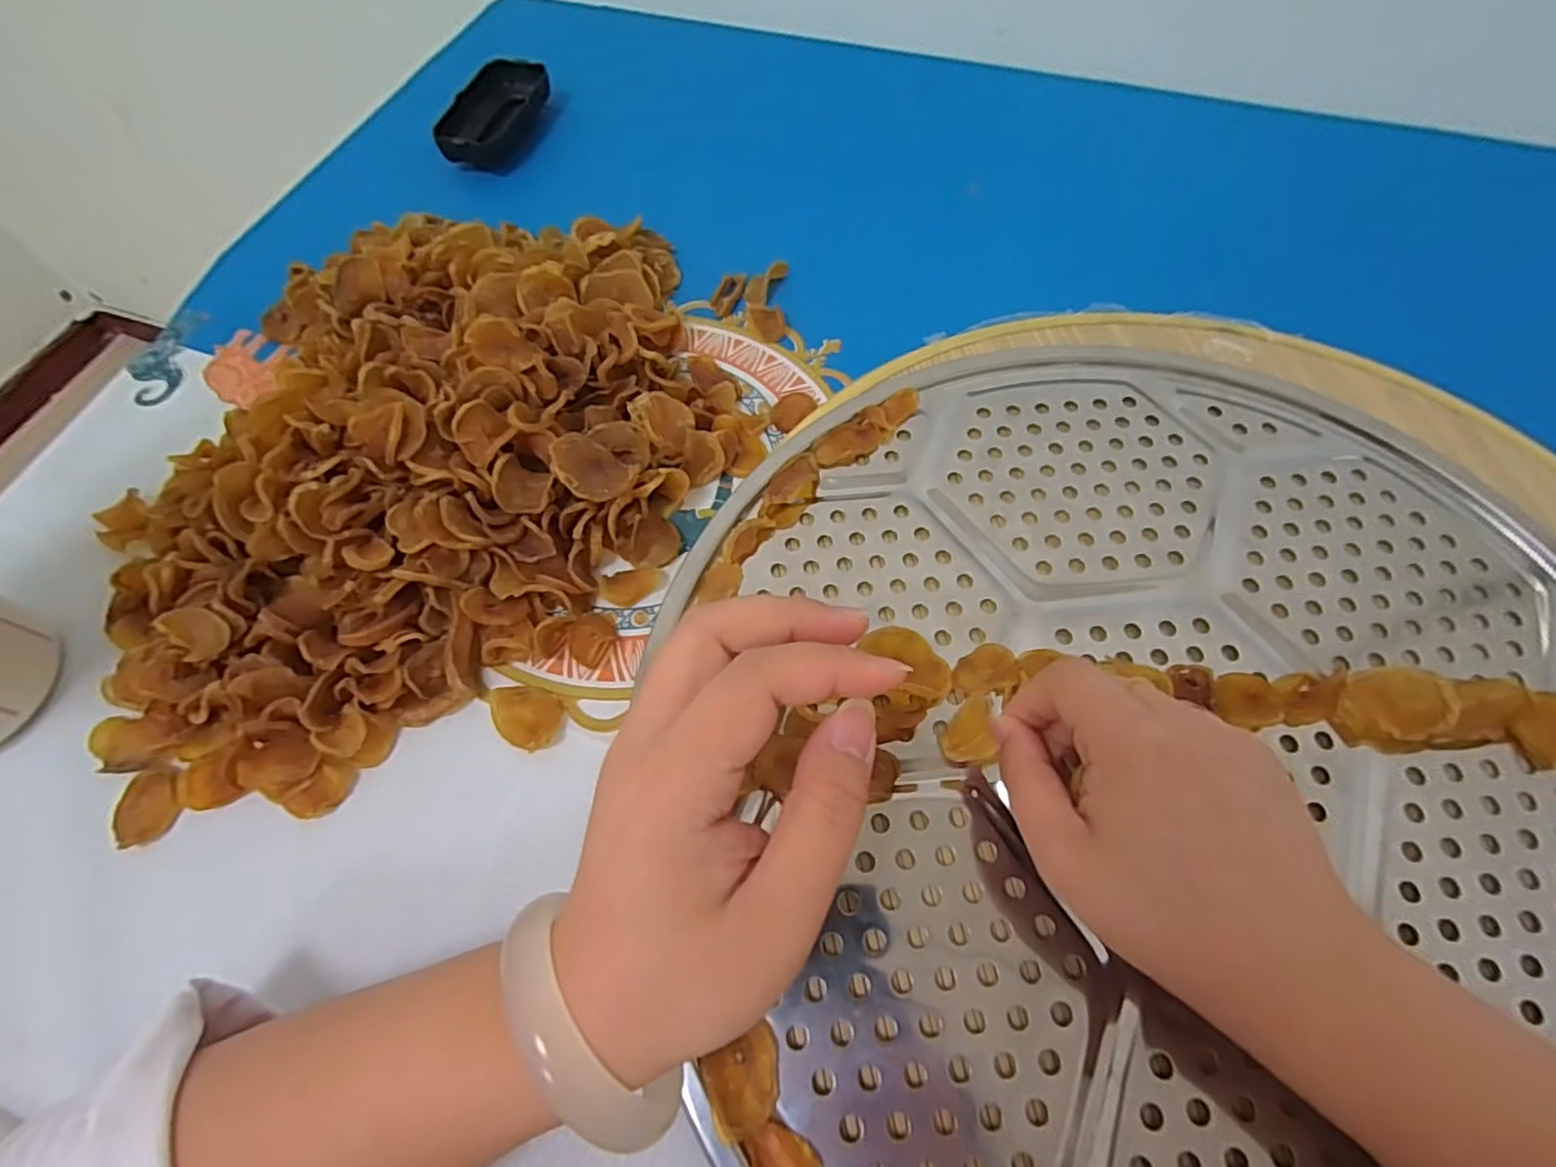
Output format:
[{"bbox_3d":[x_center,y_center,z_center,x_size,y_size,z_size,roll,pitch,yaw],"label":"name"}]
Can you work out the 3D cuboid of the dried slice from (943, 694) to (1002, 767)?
[{"bbox_3d":[0.081,0.062,0.287,0.020,0.004,0.028,-7,66,25],"label":"dried slice"}]

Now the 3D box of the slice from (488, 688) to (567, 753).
[{"bbox_3d":[-0.116,0.061,0.309,0.034,0.006,0.027,16,65,10],"label":"slice"}]

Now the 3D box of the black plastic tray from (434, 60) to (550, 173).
[{"bbox_3d":[-0.214,-0.351,0.511,0.055,0.028,0.103,7,64,6],"label":"black plastic tray"}]

